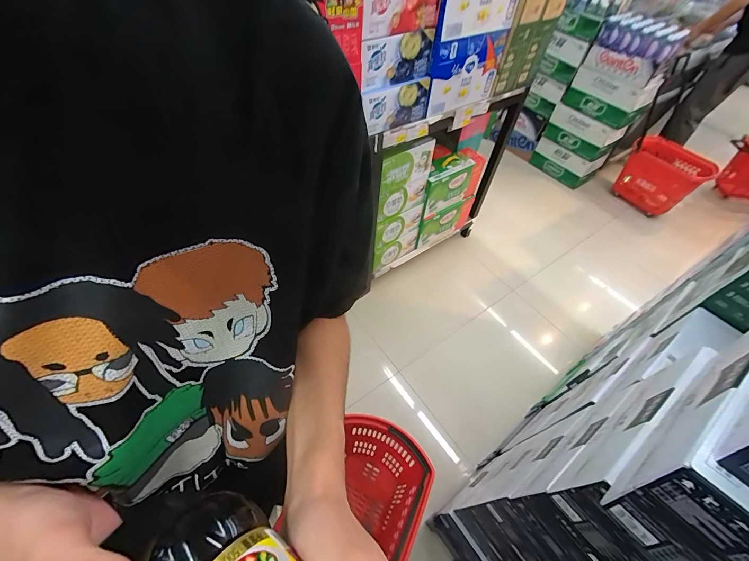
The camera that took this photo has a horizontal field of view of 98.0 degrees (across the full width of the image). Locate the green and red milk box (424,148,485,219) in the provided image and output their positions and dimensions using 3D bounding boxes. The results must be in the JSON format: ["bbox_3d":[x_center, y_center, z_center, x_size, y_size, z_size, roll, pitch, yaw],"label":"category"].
[{"bbox_3d":[0.328,-0.433,1.422,0.326,0.201,0.105,-26,59,-22],"label":"green and red milk box"}]

